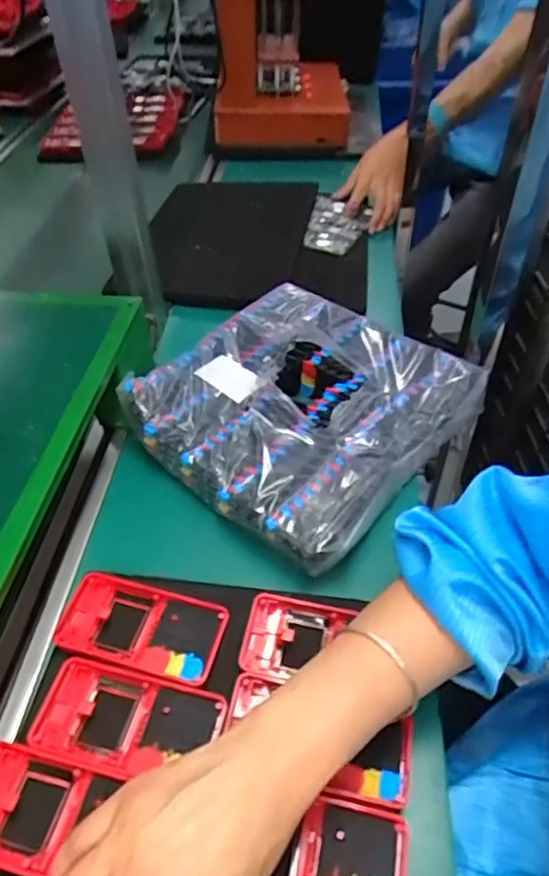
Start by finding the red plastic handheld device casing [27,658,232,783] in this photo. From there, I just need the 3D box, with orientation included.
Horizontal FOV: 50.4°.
[{"bbox_3d":[-0.100,0.191,0.393,0.121,0.008,0.063,9,47,12],"label":"red plastic handheld device casing"}]

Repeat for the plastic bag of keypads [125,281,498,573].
[{"bbox_3d":[0.026,-0.044,0.583,0.278,0.048,0.295,30,53,28],"label":"plastic bag of keypads"}]

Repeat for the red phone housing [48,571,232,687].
[{"bbox_3d":[-0.102,0.144,0.443,0.122,0.013,0.063,11,49,13],"label":"red phone housing"}]

